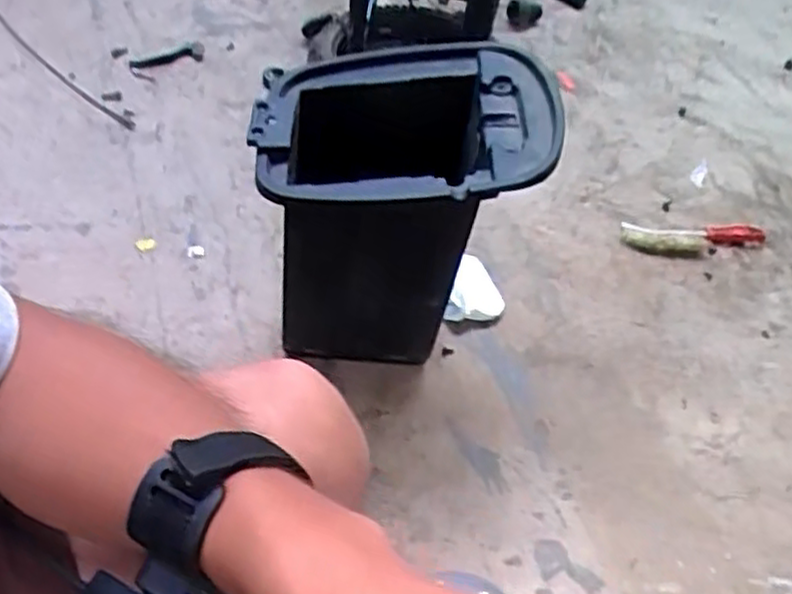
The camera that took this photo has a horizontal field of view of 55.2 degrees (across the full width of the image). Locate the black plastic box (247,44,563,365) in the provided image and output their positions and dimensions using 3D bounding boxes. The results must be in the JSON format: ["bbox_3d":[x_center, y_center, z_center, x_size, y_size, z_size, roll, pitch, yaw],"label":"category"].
[{"bbox_3d":[-0.004,-0.093,0.809,0.279,0.293,0.205,3,51,-4],"label":"black plastic box"}]

